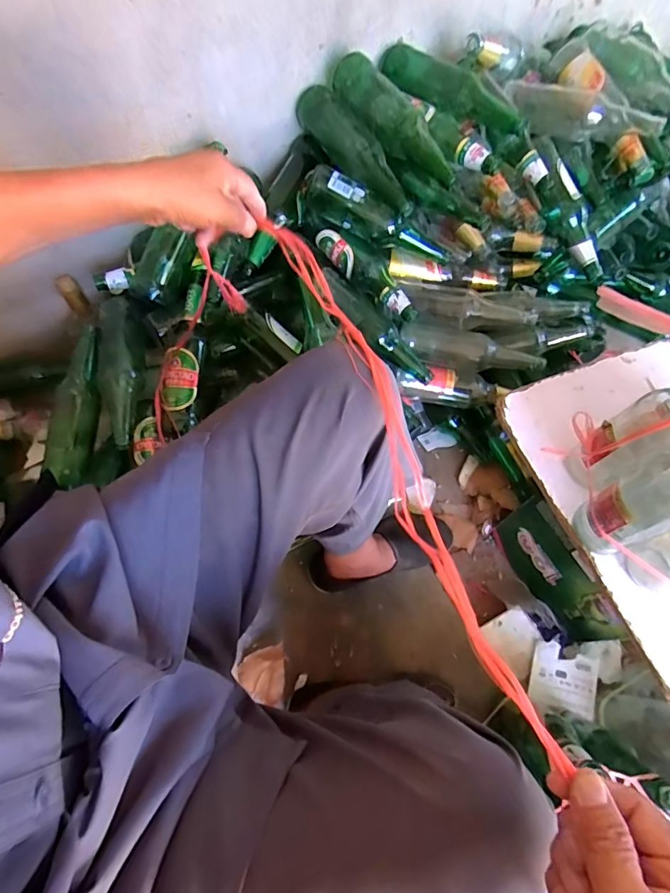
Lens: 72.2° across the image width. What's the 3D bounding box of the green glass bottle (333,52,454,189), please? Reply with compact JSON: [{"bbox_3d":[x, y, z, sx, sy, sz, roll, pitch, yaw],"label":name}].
[{"bbox_3d":[0.094,-0.485,0.686,0.069,0.063,0.254,-33,71,-14],"label":"green glass bottle"}]

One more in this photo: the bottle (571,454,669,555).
[{"bbox_3d":[0.327,0.046,0.448,0.073,0.248,0.063,-21,68,-10],"label":"bottle"}]

